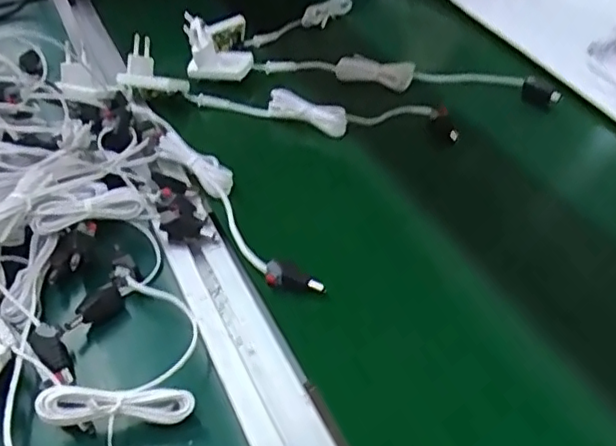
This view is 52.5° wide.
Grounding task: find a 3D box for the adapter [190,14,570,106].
[{"bbox_3d":[0.052,-0.158,0.612,0.361,0.038,0.066,5,42,5],"label":"adapter"}]

